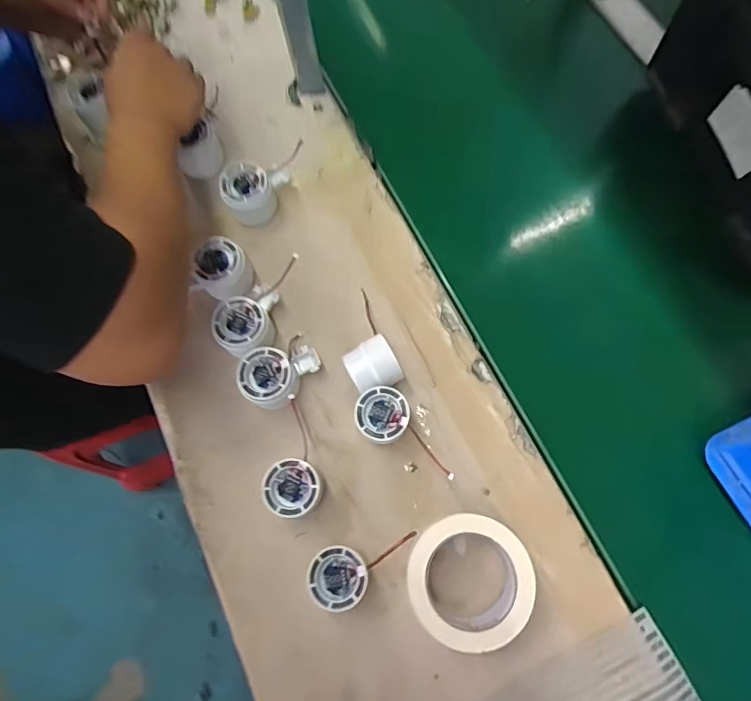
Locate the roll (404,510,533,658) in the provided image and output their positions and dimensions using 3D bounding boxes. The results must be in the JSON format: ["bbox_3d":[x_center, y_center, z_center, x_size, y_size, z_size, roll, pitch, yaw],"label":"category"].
[{"bbox_3d":[0.083,0.209,0.445,0.105,0.056,0.110,-1,72,2],"label":"roll"}]

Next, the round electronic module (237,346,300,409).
[{"bbox_3d":[-0.109,0.031,0.502,0.058,0.044,0.054,-1,72,2],"label":"round electronic module"}]

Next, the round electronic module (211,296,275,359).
[{"bbox_3d":[-0.141,-0.020,0.521,0.056,0.058,0.053,-1,72,2],"label":"round electronic module"}]

